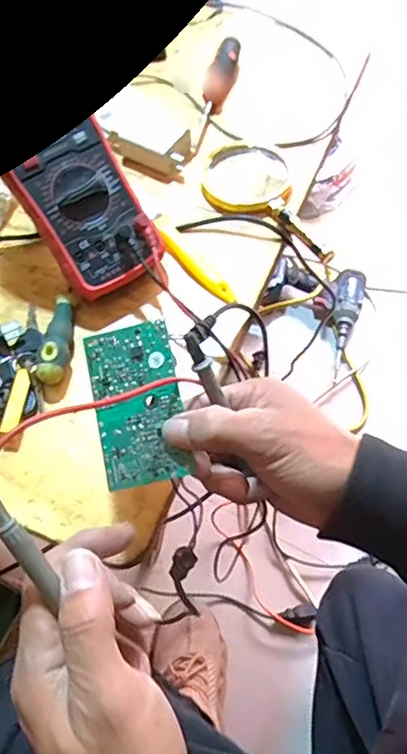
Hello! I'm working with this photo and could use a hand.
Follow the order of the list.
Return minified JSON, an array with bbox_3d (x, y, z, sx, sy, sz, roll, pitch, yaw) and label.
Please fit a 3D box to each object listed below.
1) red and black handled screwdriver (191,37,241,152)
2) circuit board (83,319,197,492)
[{"bbox_3d":[0.015,-0.309,0.587,0.029,0.031,0.160,10,62,8],"label":"red and black handled screwdriver"},{"bbox_3d":[-0.041,0.016,0.338,0.054,0.004,0.098,-14,78,6],"label":"circuit board"}]

